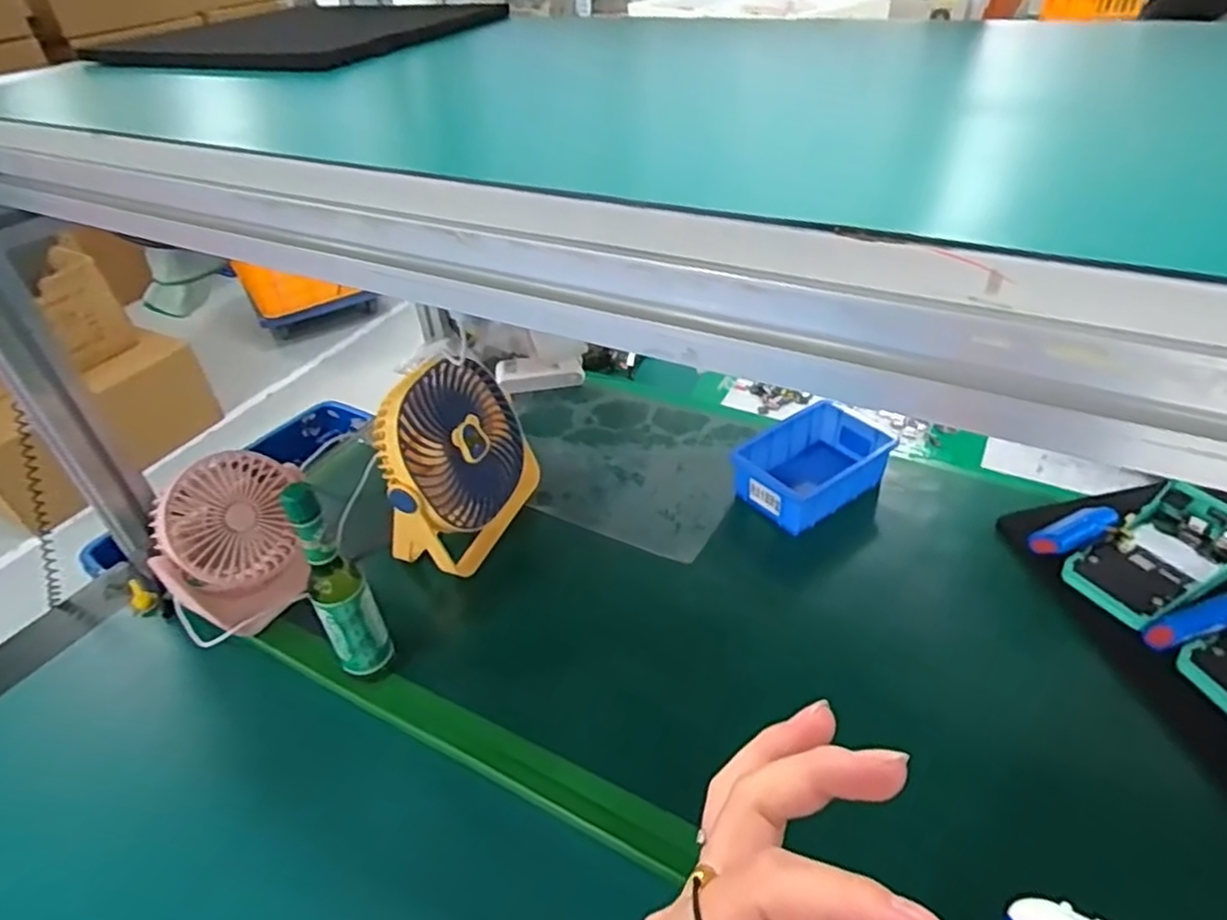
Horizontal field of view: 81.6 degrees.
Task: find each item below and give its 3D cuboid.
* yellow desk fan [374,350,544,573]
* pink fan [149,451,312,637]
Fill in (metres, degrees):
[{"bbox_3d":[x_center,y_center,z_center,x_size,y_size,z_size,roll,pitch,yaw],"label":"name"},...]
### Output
[{"bbox_3d":[-0.141,-0.001,0.658,0.075,0.162,0.164,15,42,17],"label":"yellow desk fan"},{"bbox_3d":[-0.313,0.068,0.597,0.124,0.116,0.090,-24,46,-26],"label":"pink fan"}]

